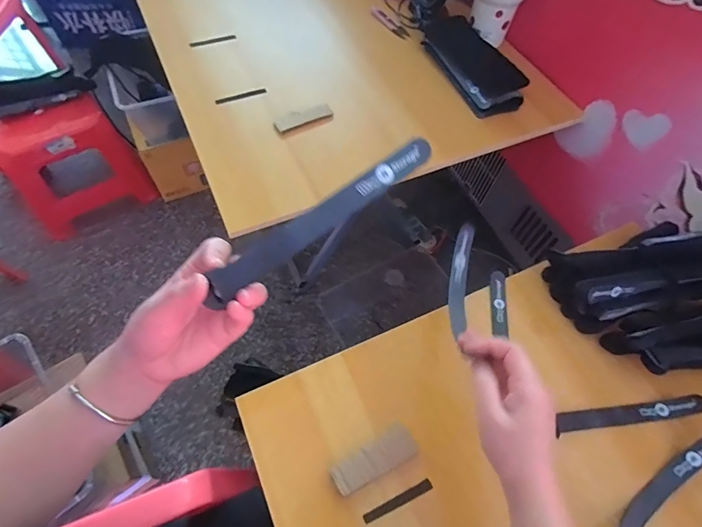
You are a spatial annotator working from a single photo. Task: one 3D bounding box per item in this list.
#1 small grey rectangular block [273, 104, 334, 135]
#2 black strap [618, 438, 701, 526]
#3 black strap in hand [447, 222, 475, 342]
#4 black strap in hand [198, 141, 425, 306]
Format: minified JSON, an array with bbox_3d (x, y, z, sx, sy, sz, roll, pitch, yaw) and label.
[{"bbox_3d":[-0.068,-0.214,0.572,0.094,0.013,0.027,-28,66,-18],"label":"small grey rectangular block"},{"bbox_3d":[0.316,0.222,0.378,0.165,0.033,0.023,-31,67,-19],"label":"black strap"},{"bbox_3d":[0.122,0.019,0.432,0.019,0.028,0.152,15,52,5],"label":"black strap in hand"},{"bbox_3d":[-0.020,-0.034,0.285,0.194,0.008,0.022,-36,94,-10],"label":"black strap in hand"}]

